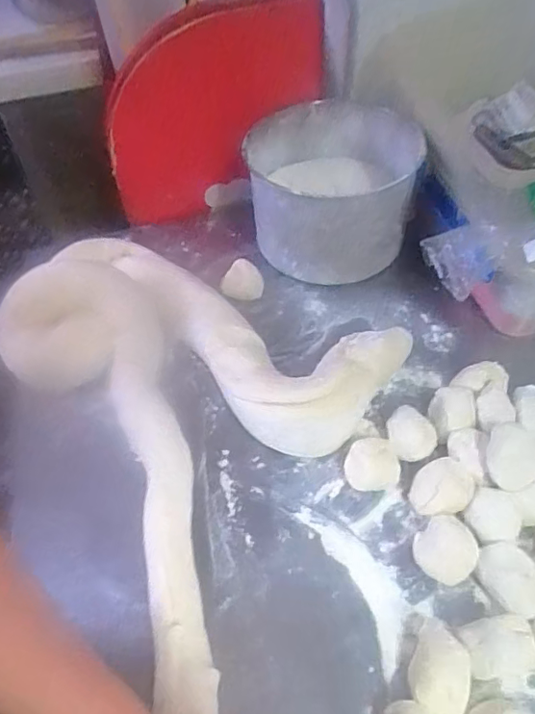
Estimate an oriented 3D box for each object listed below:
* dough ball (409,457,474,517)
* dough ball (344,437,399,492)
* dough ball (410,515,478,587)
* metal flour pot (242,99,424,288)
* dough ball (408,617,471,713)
[{"bbox_3d":[0.158,0.121,0.503,0.048,0.031,0.051,-3,51,3],"label":"dough ball"},{"bbox_3d":[0.100,0.104,0.529,0.050,0.028,0.044,4,52,9],"label":"dough ball"},{"bbox_3d":[0.156,0.168,0.482,0.051,0.029,0.051,-3,51,3],"label":"dough ball"},{"bbox_3d":[0.084,-0.197,0.689,0.198,0.156,0.183,-2,51,2],"label":"metal flour pot"},{"bbox_3d":[0.132,0.238,0.424,0.041,0.029,0.067,12,54,15],"label":"dough ball"}]

